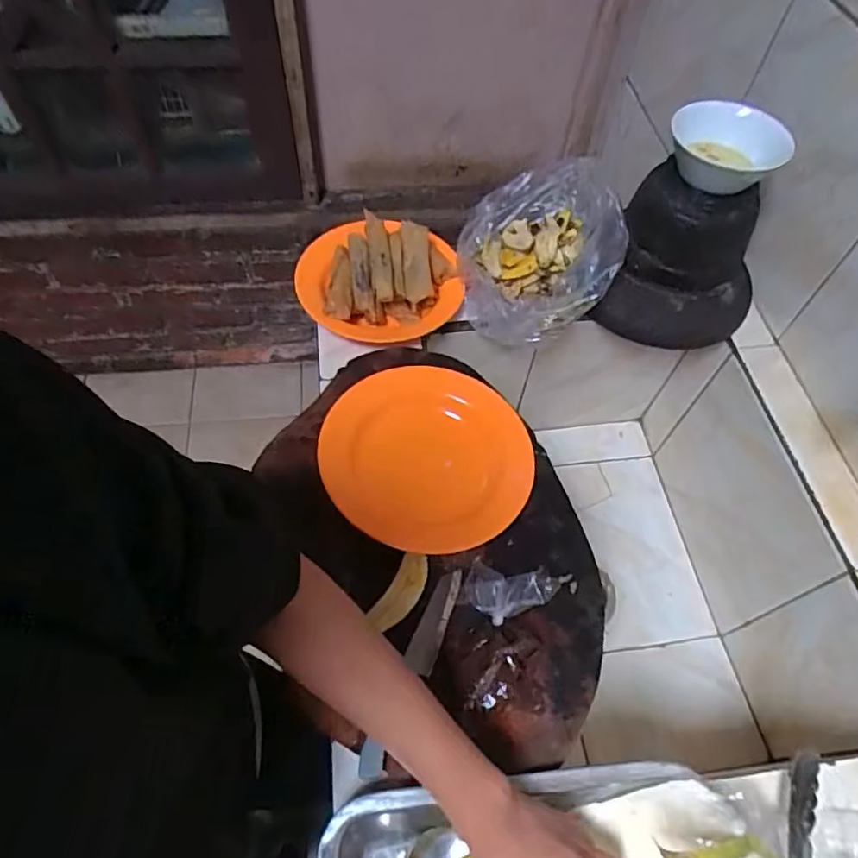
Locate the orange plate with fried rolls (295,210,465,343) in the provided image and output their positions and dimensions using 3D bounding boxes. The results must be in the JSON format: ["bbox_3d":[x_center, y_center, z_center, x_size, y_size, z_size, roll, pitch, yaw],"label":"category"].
[{"bbox_3d":[-0.061,-0.191,0.734,0.199,0.060,0.167,-3,58,-5],"label":"orange plate with fried rolls"}]

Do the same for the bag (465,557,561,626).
[{"bbox_3d":[0.071,0.142,0.508,0.084,0.021,0.048,-8,54,25],"label":"bag"}]

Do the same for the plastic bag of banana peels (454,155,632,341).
[{"bbox_3d":[0.132,-0.228,0.738,0.182,0.117,0.212,-6,58,-7],"label":"plastic bag of banana peels"}]

